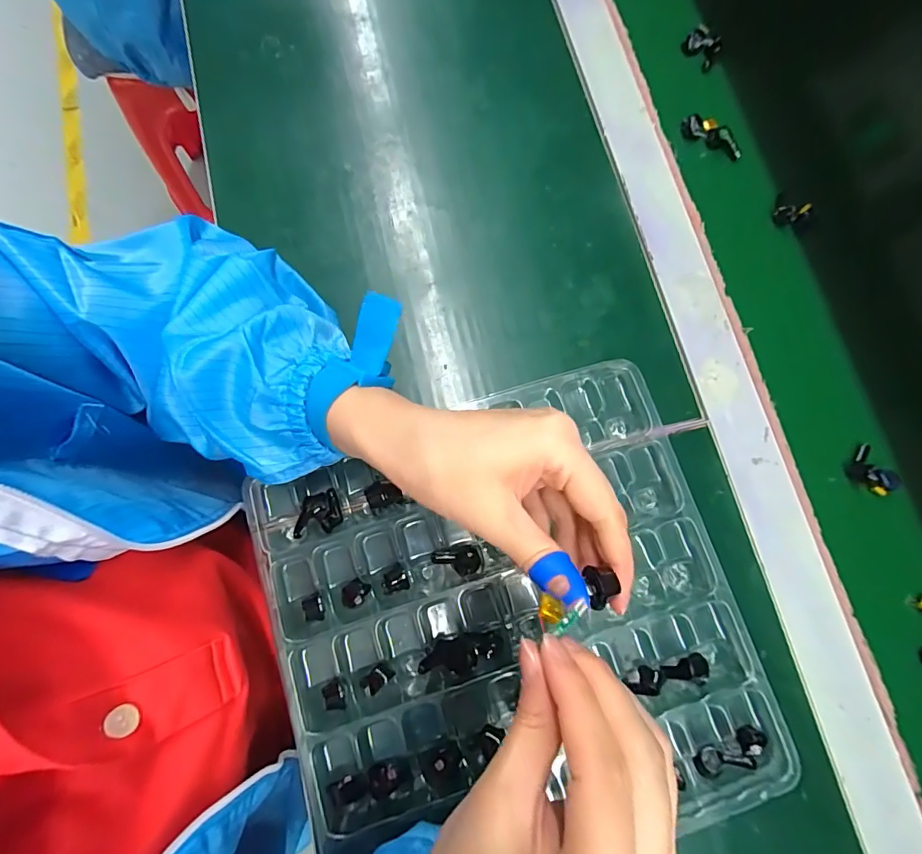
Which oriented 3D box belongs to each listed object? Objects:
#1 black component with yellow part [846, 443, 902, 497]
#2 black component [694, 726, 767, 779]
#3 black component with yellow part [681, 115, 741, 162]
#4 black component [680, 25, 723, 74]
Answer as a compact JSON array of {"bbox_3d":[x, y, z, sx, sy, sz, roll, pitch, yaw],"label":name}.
[{"bbox_3d":[0.280,0.032,0.316,0.022,0.013,0.034,-40,81,-9],"label":"black component with yellow part"},{"bbox_3d":[0.150,0.182,0.257,0.040,0.005,0.019,-32,79,7],"label":"black component"},{"bbox_3d":[0.202,-0.232,0.370,0.052,0.010,0.017,35,79,7],"label":"black component with yellow part"},{"bbox_3d":[0.202,-0.316,0.387,0.022,0.015,0.030,-43,81,-9],"label":"black component"}]

